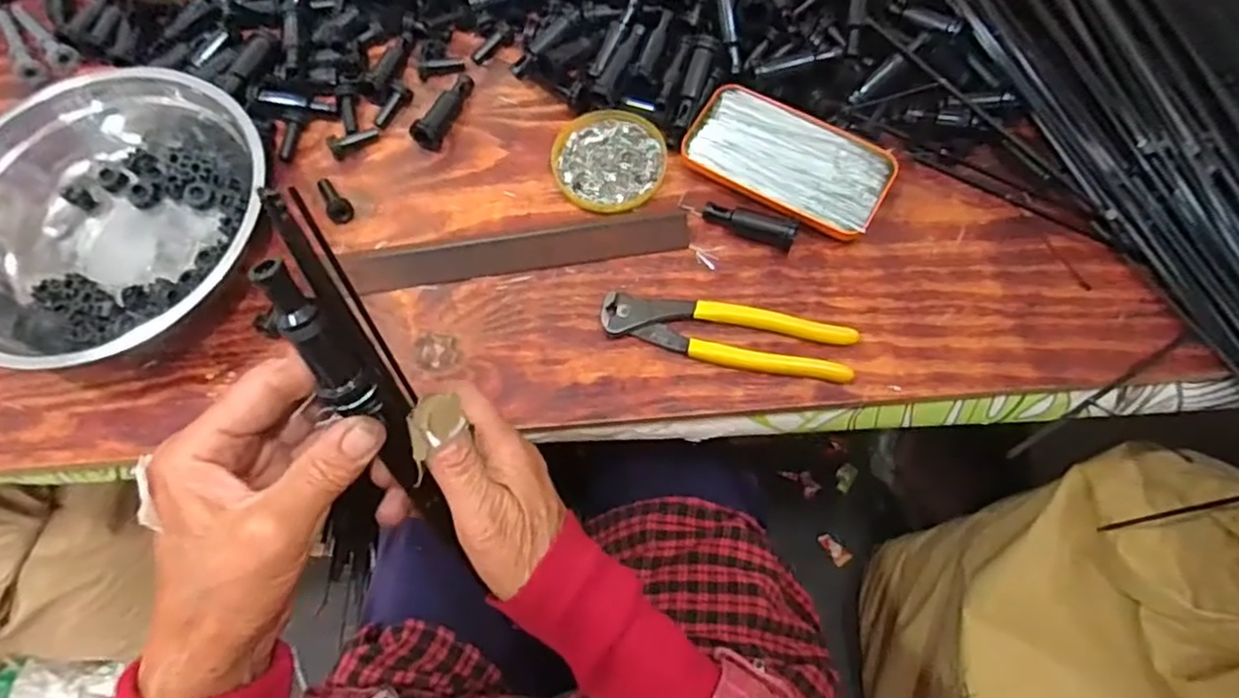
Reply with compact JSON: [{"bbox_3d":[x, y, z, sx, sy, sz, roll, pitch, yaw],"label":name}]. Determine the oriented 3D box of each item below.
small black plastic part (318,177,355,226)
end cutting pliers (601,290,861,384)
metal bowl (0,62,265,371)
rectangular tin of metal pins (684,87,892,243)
[{"bbox_3d":[-0.212,-0.109,0.511,0.018,0.011,0.042,-39,72,-13],"label":"small black plastic part"},{"bbox_3d":[0.071,-0.008,0.466,0.165,0.015,0.041,9,69,5],"label":"end cutting pliers"},{"bbox_3d":[-0.349,-0.083,0.474,0.198,0.063,0.207,-1,69,2],"label":"metal bowl"},{"bbox_3d":[0.123,-0.138,0.507,0.144,0.015,0.081,30,73,13],"label":"rectangular tin of metal pins"}]

